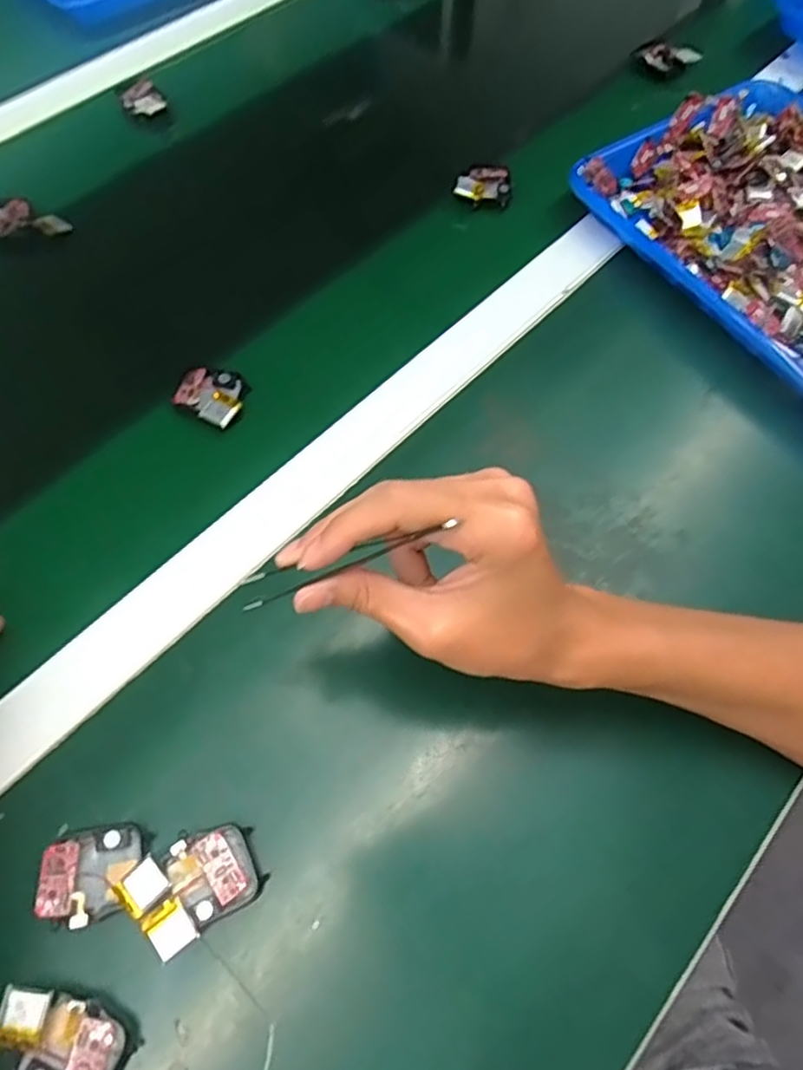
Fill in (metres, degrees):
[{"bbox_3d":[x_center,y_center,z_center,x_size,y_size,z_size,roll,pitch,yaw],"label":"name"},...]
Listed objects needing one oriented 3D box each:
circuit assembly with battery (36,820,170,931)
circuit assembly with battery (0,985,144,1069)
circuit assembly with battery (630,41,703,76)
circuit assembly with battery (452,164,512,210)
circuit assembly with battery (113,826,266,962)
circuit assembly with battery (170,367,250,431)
[{"bbox_3d":[-0.138,0.158,0.322,0.053,0.021,0.041,-8,64,-5],"label":"circuit assembly with battery"},{"bbox_3d":[-0.145,0.217,0.291,0.055,0.022,0.034,21,65,9],"label":"circuit assembly with battery"},{"bbox_3d":[0.255,-0.460,0.662,0.061,0.023,0.014,16,64,7],"label":"circuit assembly with battery"},{"bbox_3d":[0.066,-0.287,0.562,0.048,0.017,0.041,-2,63,-3],"label":"circuit assembly with battery"},{"bbox_3d":[-0.097,0.164,0.322,0.056,0.019,0.042,-31,68,-16],"label":"circuit assembly with battery"},{"bbox_3d":[-0.123,-0.094,0.453,0.048,0.014,0.044,31,67,13],"label":"circuit assembly with battery"}]

